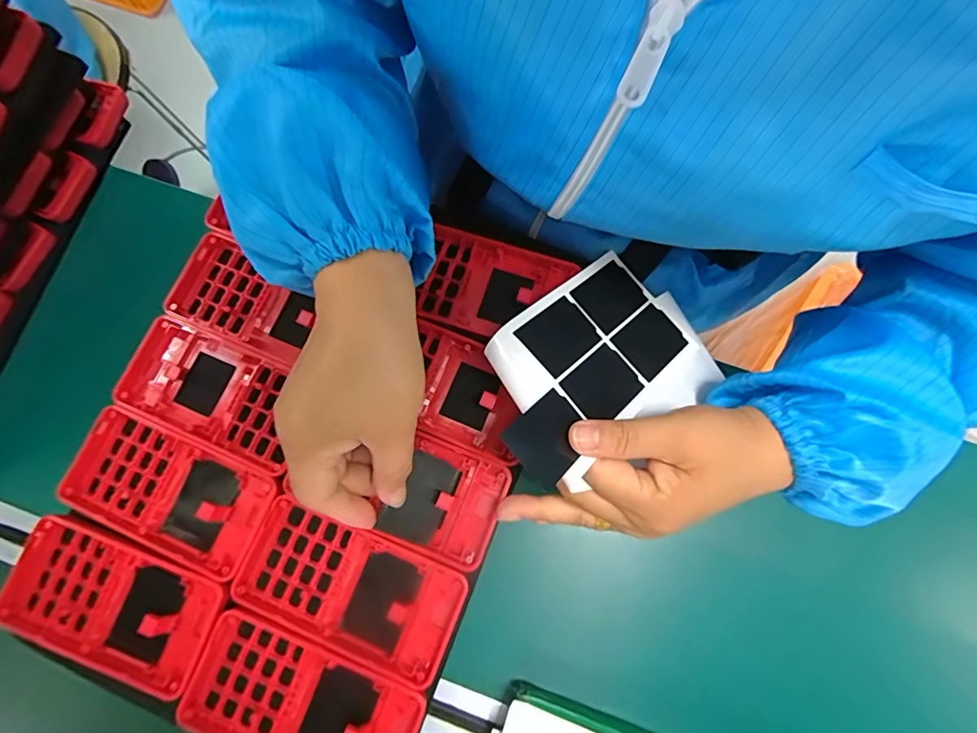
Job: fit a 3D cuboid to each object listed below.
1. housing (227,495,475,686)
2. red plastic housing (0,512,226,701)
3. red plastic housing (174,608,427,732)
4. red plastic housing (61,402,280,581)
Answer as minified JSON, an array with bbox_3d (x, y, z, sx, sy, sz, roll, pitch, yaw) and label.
[{"bbox_3d":[-0.078,0.125,0.260,0.121,0.011,0.061,21,80,5],"label":"housing"},{"bbox_3d":[-0.217,0.135,0.262,0.124,0.011,0.067,20,82,5],"label":"red plastic housing"},{"bbox_3d":[-0.100,0.183,0.248,0.123,0.012,0.062,19,82,5],"label":"red plastic housing"},{"bbox_3d":[-0.191,0.073,0.272,0.123,0.013,0.062,22,82,6],"label":"red plastic housing"}]

